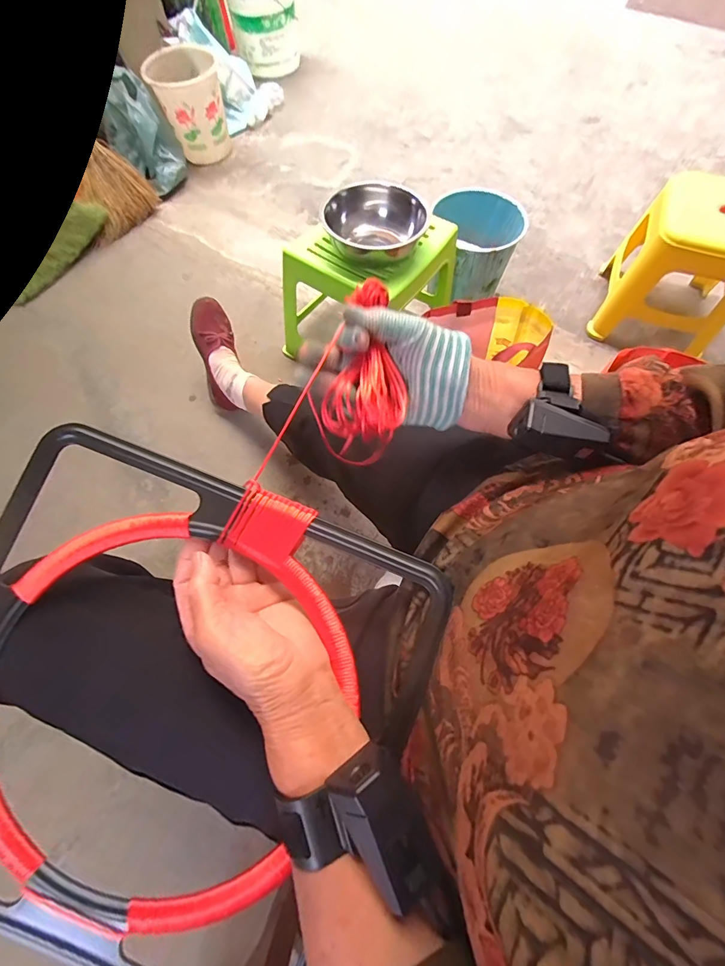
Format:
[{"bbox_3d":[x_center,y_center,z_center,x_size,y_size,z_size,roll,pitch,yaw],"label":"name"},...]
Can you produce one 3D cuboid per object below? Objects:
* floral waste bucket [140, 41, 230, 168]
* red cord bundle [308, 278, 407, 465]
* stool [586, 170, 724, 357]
[{"bbox_3d":[-0.557,-1.229,1.339,0.210,0.249,0.208,0,68,1],"label":"floral waste bucket"},{"bbox_3d":[0.001,-0.095,0.350,0.073,0.033,0.152,9,90,6],"label":"red cord bundle"},{"bbox_3d":[0.765,-0.517,0.954,0.271,0.297,0.232,22,70,10],"label":"stool"}]

